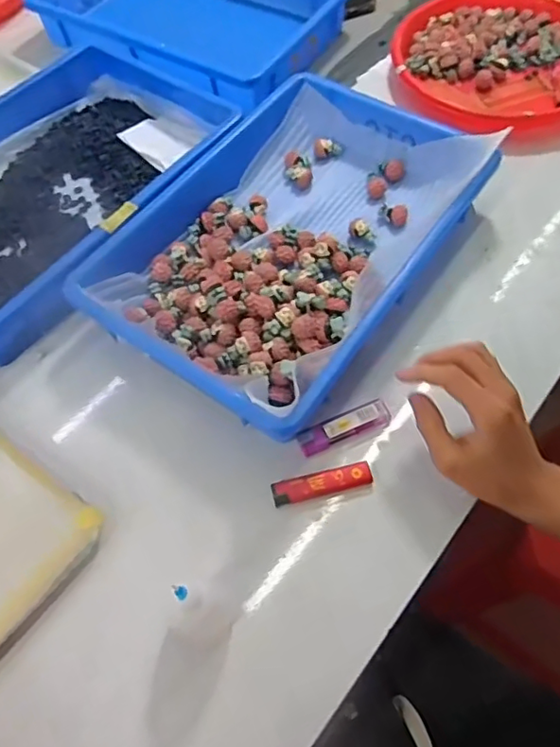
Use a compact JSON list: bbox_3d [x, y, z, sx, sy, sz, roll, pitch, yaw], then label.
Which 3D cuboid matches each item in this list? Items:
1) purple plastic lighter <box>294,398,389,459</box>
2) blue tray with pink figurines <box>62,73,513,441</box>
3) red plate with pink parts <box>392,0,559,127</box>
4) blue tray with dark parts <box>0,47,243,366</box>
[{"bbox_3d":[0.054,0.045,0.470,0.079,0.014,0.022,-21,62,-8],"label":"purple plastic lighter"},{"bbox_3d":[0.013,-0.135,0.542,0.241,0.067,0.359,32,67,19],"label":"blue tray with pink figurines"},{"bbox_3d":[0.276,-0.392,0.694,0.249,0.029,0.233,29,66,18],"label":"red plate with pink parts"},{"bbox_3d":[-0.232,-0.206,0.593,0.245,0.056,0.379,34,68,20],"label":"blue tray with dark parts"}]

